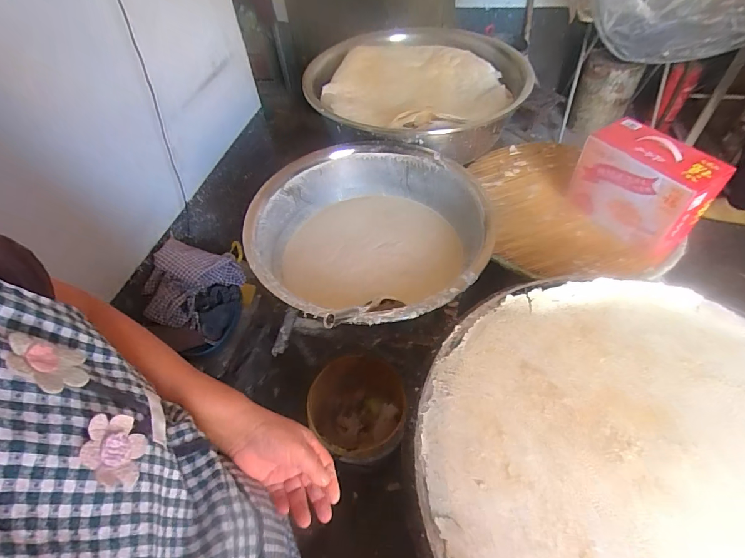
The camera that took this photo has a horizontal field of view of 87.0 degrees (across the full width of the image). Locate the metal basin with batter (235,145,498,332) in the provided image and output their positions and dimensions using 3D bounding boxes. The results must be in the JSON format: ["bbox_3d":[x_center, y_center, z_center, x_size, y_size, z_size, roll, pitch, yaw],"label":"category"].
[{"bbox_3d":[-0.011,-0.111,0.928,0.508,0.189,0.543,-2,51,3],"label":"metal basin with batter"}]

